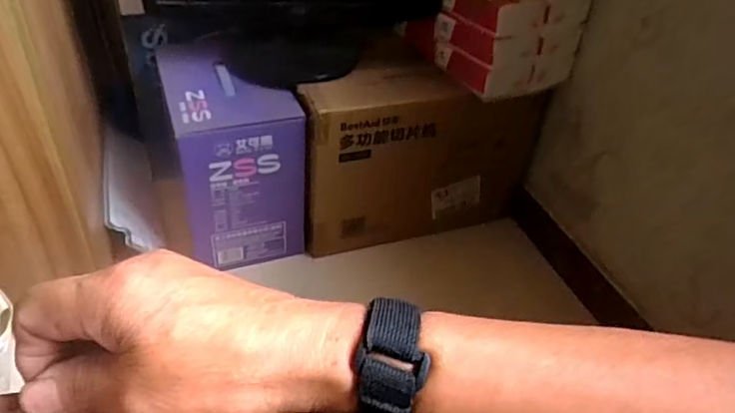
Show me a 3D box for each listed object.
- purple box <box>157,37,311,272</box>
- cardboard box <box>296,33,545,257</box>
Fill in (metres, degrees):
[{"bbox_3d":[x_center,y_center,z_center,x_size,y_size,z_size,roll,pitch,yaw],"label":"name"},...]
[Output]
[{"bbox_3d":[-0.238,-0.096,0.984,0.186,0.270,0.277,-11,43,-20],"label":"purple box"},{"bbox_3d":[0.072,-0.124,1.054,0.412,0.289,0.236,-7,42,-16],"label":"cardboard box"}]

